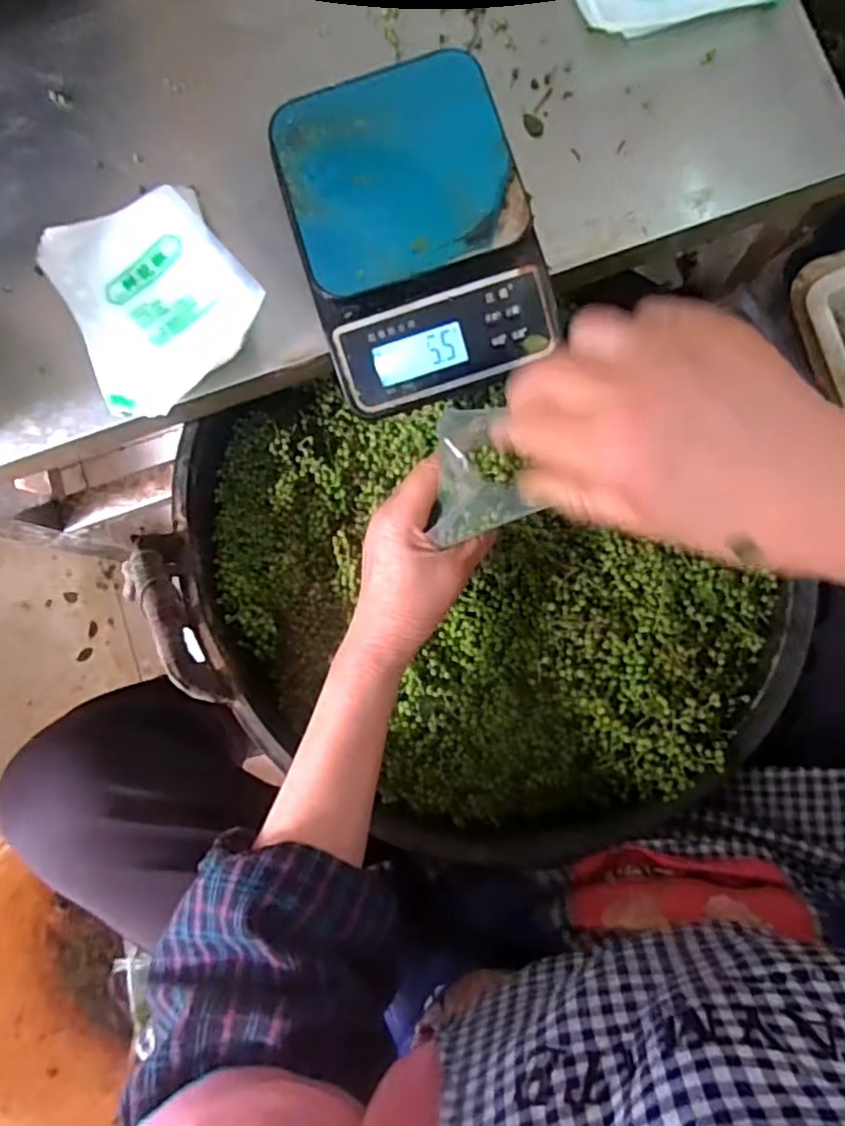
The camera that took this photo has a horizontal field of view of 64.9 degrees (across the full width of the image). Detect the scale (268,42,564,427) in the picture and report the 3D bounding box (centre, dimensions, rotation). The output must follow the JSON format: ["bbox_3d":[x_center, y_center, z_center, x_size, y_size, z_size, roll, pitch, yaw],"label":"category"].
[{"bbox_3d":[-0.005,-0.218,0.451,0.146,0.057,0.210,-17,83,2],"label":"scale"}]

